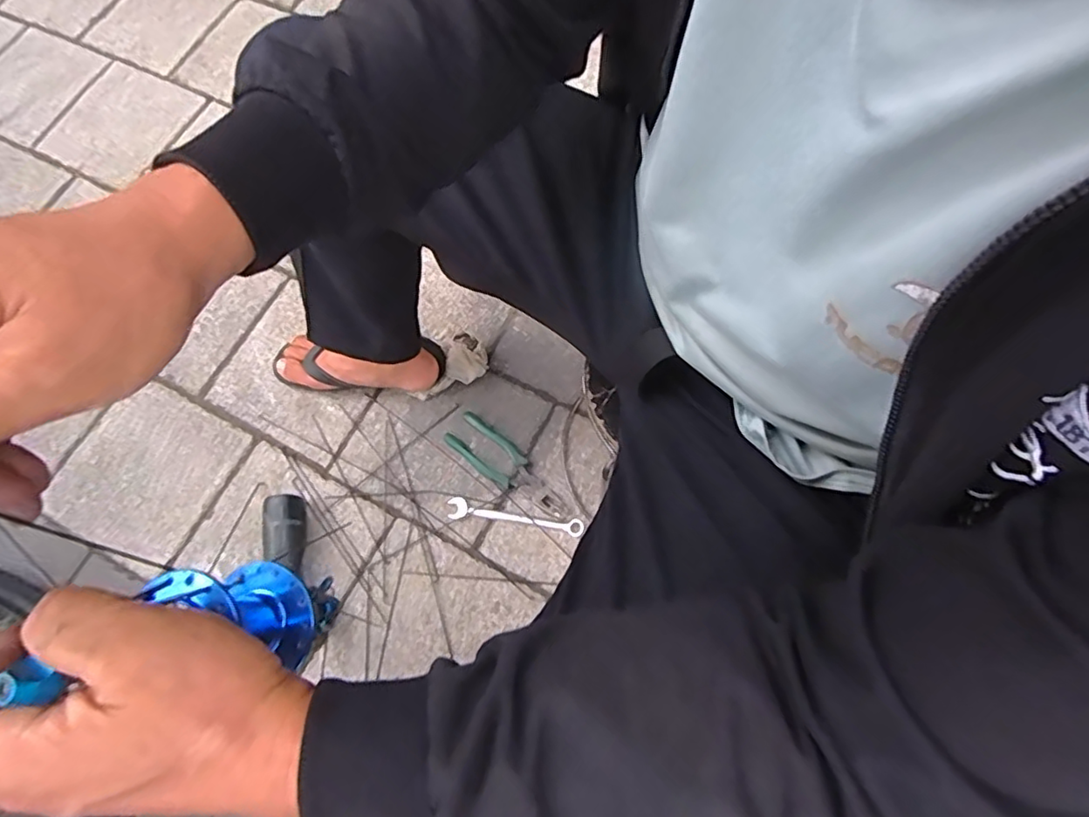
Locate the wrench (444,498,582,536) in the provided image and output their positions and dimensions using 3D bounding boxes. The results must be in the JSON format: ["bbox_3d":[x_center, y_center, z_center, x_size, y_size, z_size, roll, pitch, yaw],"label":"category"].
[{"bbox_3d":[-0.041,0.150,0.832,0.190,0.010,0.029,7,71,4],"label":"wrench"}]

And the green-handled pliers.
[{"bbox_3d":[-0.051,0.085,0.852,0.208,0.017,0.061,39,77,14],"label":"green-handled pliers"}]

